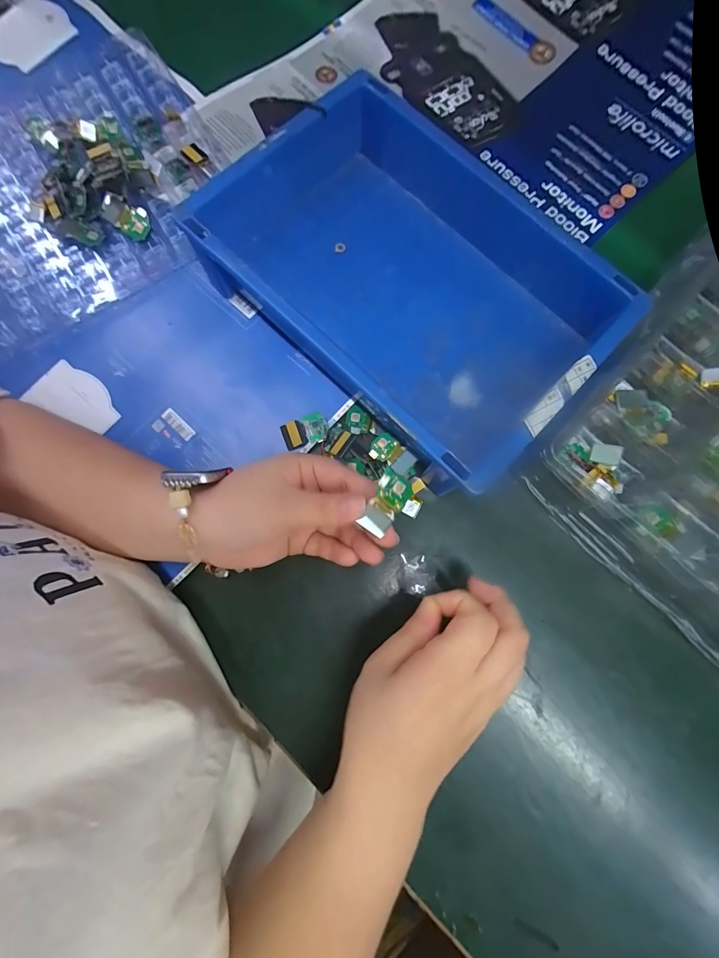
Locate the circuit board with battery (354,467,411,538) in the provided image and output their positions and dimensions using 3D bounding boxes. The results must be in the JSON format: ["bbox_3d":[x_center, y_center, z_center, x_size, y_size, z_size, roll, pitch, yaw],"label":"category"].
[{"bbox_3d":[0.017,0.015,0.232,0.024,0.004,0.038,27,96,-26],"label":"circuit board with battery"}]

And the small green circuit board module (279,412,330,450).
[{"bbox_3d":[-0.045,-0.039,0.314,0.038,0.010,0.023,-14,80,-3],"label":"small green circuit board module"}]

